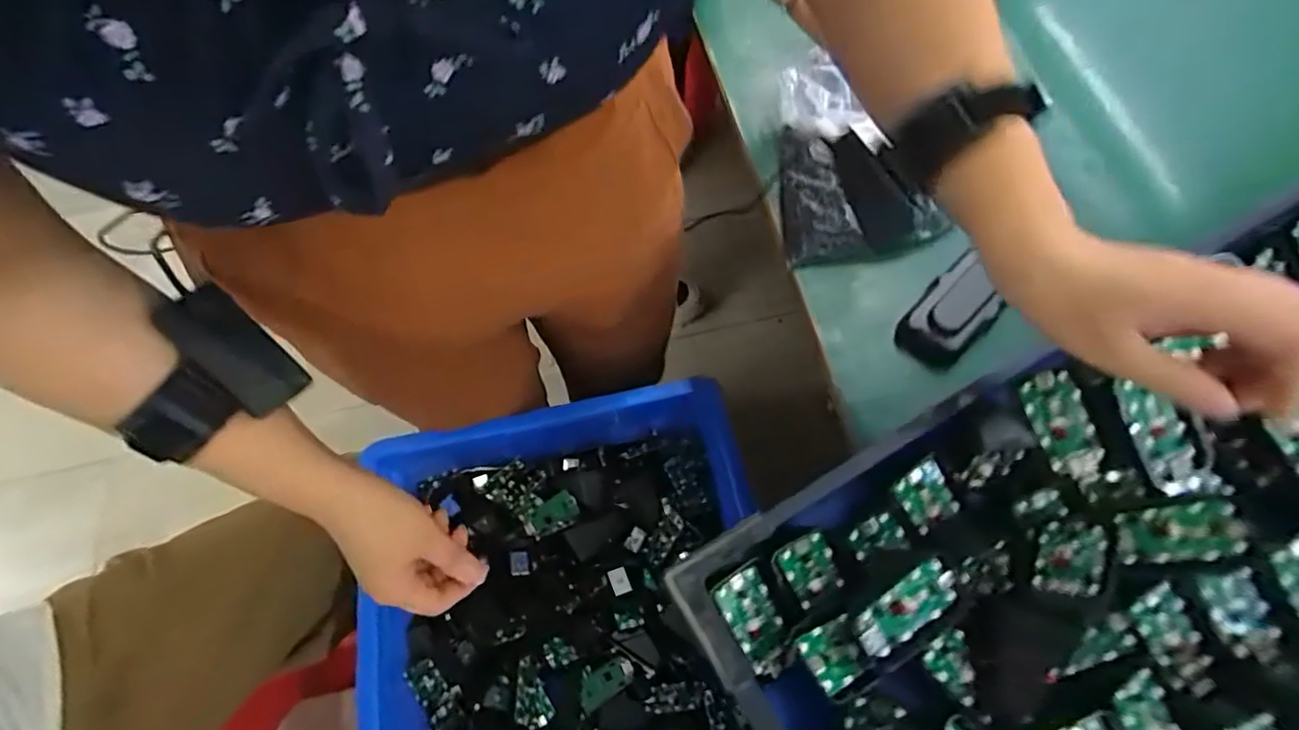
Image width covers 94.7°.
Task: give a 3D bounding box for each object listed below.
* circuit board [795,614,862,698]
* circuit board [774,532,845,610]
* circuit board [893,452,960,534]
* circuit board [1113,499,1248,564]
[{"bbox_3d":[0.105,0.164,0.339,0.037,0.008,0.031,-12,52,-28],"label":"circuit board"},{"bbox_3d":[0.100,0.127,0.371,0.033,0.008,0.043,-26,100,-8],"label":"circuit board"},{"bbox_3d":[0.177,0.083,0.384,0.035,0.006,0.043,-31,93,-12],"label":"circuit board"},{"bbox_3d":[0.304,0.098,0.345,0.009,0.057,0.032,-6,75,-50],"label":"circuit board"}]

